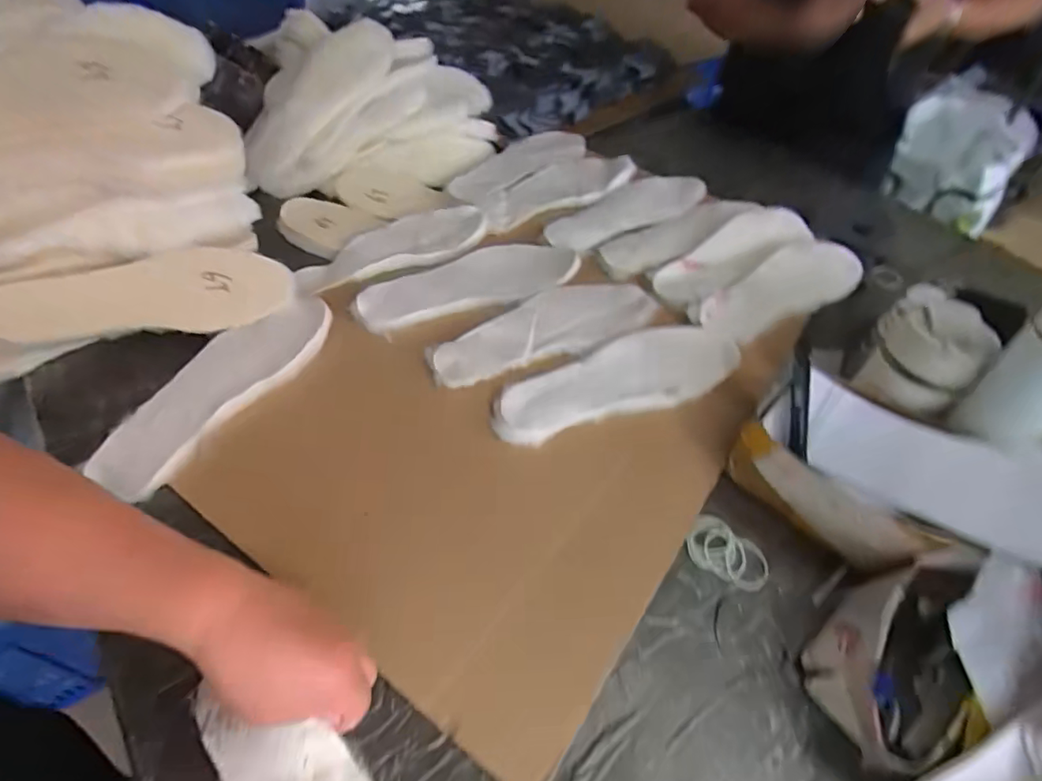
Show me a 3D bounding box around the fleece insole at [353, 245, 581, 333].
[{"bbox_3d":[-0.063,-0.135,0.650,0.268,0.015,0.091,-16,52,-17],"label":"fleece insole"}]

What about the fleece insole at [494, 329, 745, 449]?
[{"bbox_3d":[0.107,-0.013,0.586,0.289,0.016,0.093,-16,52,-17],"label":"fleece insole"}]

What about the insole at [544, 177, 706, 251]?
[{"bbox_3d":[0.157,-0.273,0.799,0.281,0.016,0.092,-27,56,-24],"label":"insole"}]

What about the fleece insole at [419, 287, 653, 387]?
[{"bbox_3d":[0.027,-0.074,0.624,0.276,0.012,0.097,-23,54,-22],"label":"fleece insole"}]

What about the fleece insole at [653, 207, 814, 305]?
[{"bbox_3d":[0.284,-0.187,0.726,0.265,0.011,0.082,-30,61,-19],"label":"fleece insole"}]

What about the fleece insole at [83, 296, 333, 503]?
[{"bbox_3d":[-0.306,-0.013,0.555,0.080,0.025,0.267,29,53,19],"label":"fleece insole"}]

